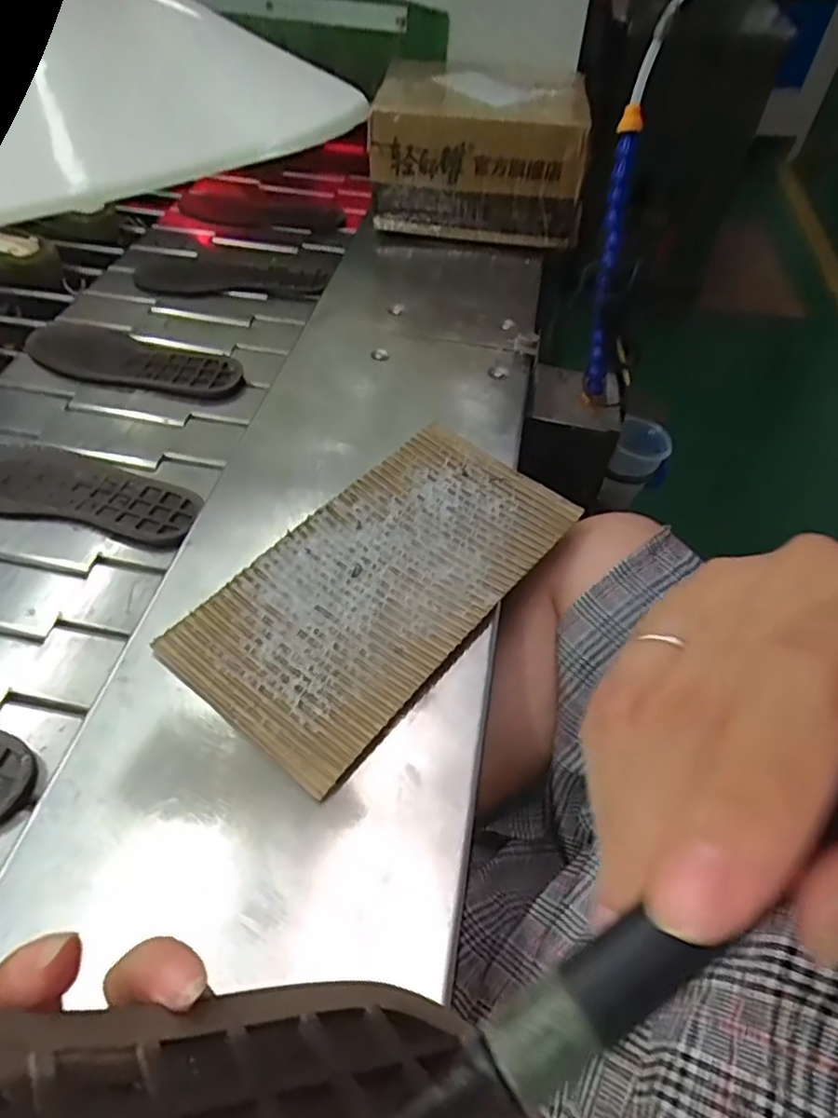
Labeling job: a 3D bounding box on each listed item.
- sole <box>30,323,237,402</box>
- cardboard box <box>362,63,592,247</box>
[{"bbox_3d":[-0.317,-0.214,0.707,0.256,0.023,0.091,18,52,10],"label":"sole"},{"bbox_3d":[0.079,-0.490,0.800,0.245,0.168,0.194,16,51,8],"label":"cardboard box"}]

